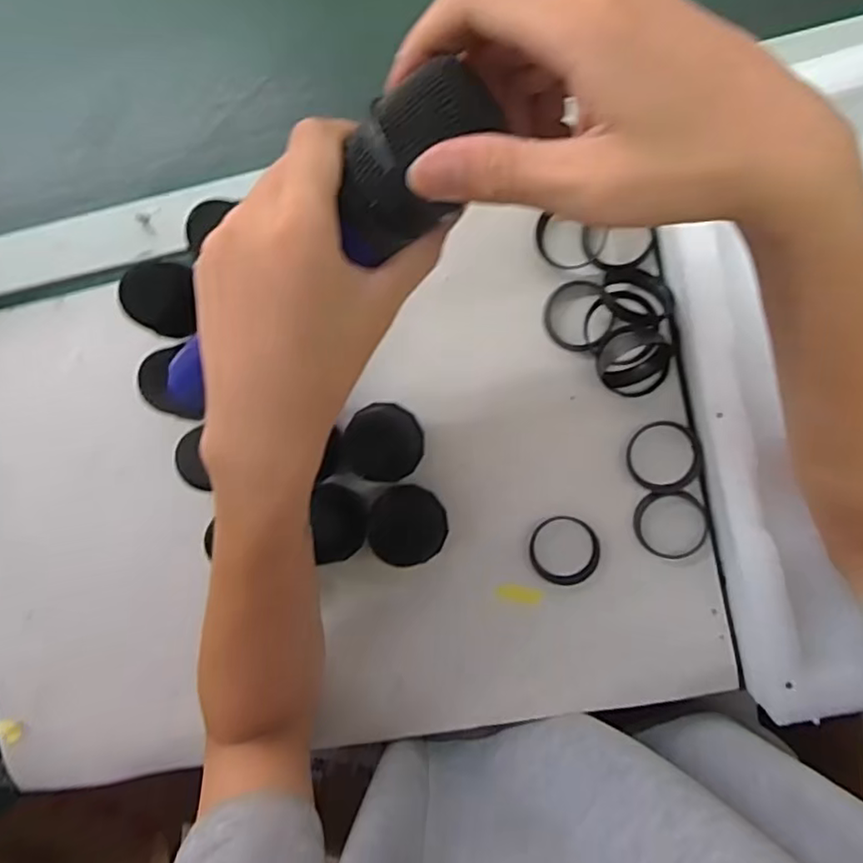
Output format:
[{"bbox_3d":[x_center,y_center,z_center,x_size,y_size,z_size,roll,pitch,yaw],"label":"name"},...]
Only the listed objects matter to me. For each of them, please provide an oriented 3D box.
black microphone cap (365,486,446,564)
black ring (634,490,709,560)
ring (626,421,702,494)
[{"bbox_3d":[-0.013,0.056,0.387,0.043,0.046,0.045,-5,93,7],"label":"black microphone cap"},{"bbox_3d":[0.151,0.058,0.390,0.043,0.004,0.045,0,93,7],"label":"black ring"},{"bbox_3d":[0.144,0.016,0.383,0.043,0.004,0.044,0,93,7],"label":"ring"}]

